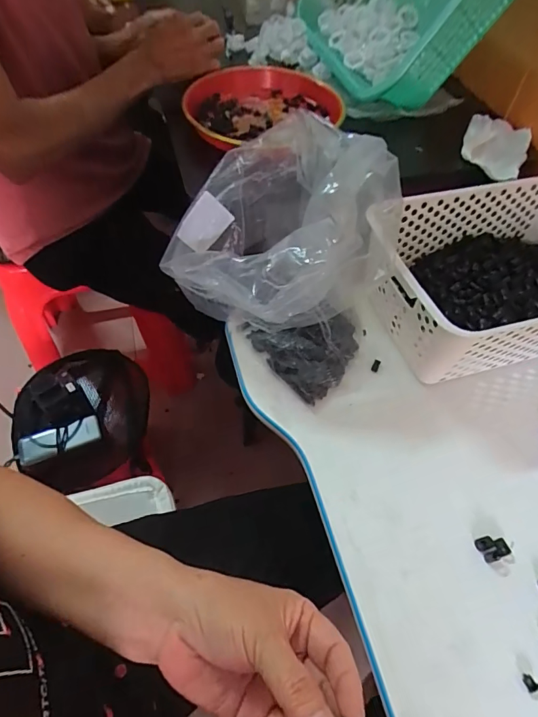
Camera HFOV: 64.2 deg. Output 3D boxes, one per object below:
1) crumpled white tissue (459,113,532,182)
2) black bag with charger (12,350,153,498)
[{"bbox_3d":[0.331,-0.316,0.627,0.088,0.014,0.163,23,57,14],"label":"crumpled white tissue"},{"bbox_3d":[-0.325,0.090,0.749,0.214,0.083,0.266,-8,55,-7],"label":"black bag with charger"}]

